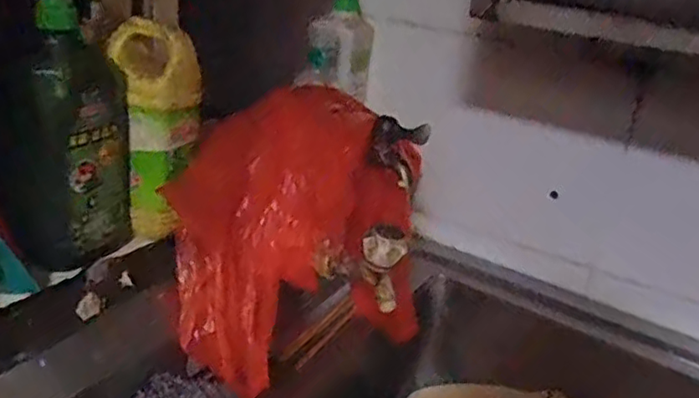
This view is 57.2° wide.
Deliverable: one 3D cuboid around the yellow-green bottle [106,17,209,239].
[{"bbox_3d":[-0.198,-0.070,0.652,0.085,0.205,0.056,11,23,12],"label":"yellow-green bottle"}]

